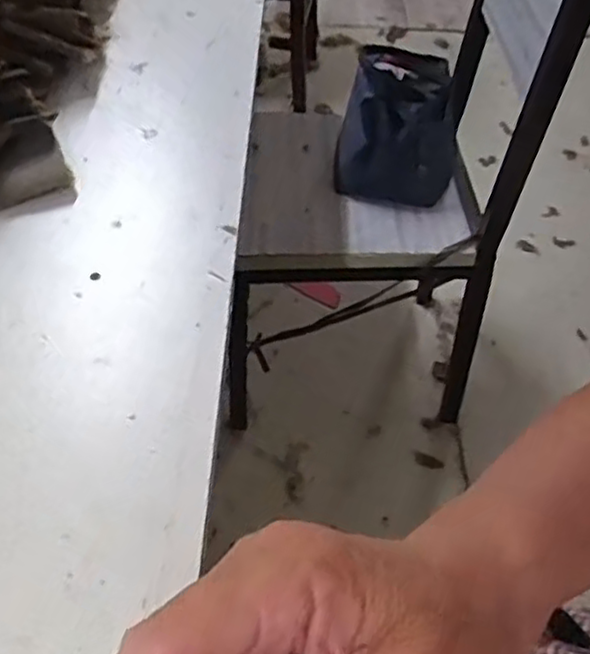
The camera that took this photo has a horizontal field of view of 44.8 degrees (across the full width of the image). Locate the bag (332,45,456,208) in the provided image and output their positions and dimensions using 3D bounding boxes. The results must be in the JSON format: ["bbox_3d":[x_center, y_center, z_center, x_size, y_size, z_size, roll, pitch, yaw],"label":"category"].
[{"bbox_3d":[0.162,-0.305,1.088,0.174,0.159,0.181,11,48,7],"label":"bag"}]

